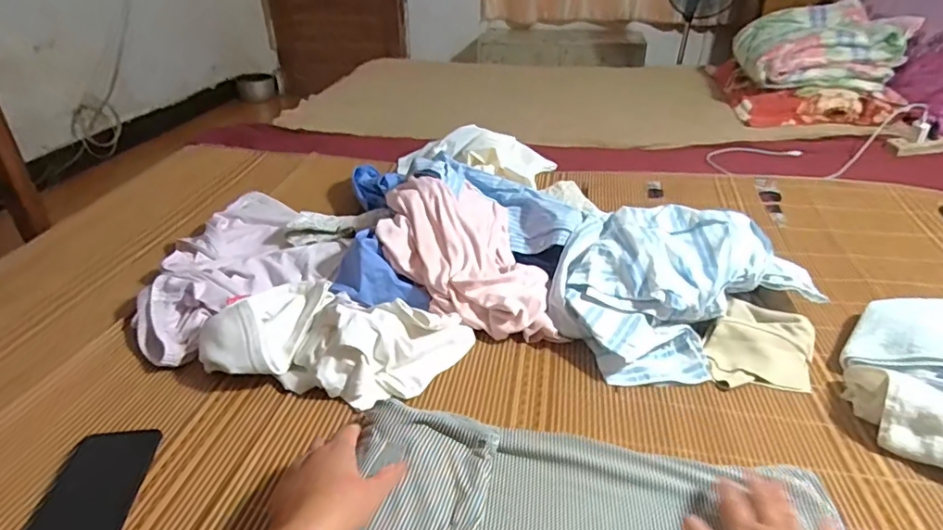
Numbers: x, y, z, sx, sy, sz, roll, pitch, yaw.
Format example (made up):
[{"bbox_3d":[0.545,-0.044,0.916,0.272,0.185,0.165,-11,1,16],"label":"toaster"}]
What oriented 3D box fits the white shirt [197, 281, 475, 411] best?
[{"bbox_3d":[-0.167,0.089,0.690,0.314,0.076,0.137,1,31,3],"label":"white shirt"}]

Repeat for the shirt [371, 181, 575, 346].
[{"bbox_3d":[-0.017,-0.013,0.810,0.214,0.146,0.293,-9,32,-15],"label":"shirt"}]

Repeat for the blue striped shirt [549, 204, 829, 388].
[{"bbox_3d":[0.267,0.015,0.790,0.331,0.117,0.289,-22,37,-32],"label":"blue striped shirt"}]

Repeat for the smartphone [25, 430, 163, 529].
[{"bbox_3d":[-0.364,0.223,0.524,0.088,0.012,0.159,-4,31,-7],"label":"smartphone"}]

